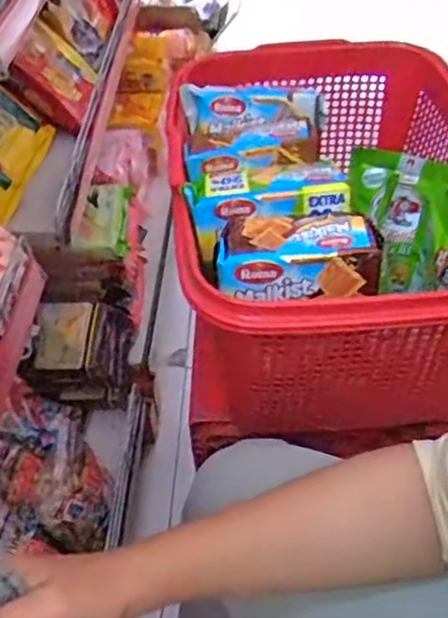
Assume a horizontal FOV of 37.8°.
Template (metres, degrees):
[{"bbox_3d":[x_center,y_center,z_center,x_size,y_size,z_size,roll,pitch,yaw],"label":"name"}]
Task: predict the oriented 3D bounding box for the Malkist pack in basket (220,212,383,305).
[{"bbox_3d":[0.056,-0.041,0.489,0.116,0.037,0.069,4,48,6],"label":"Malkist pack in basket"}]

